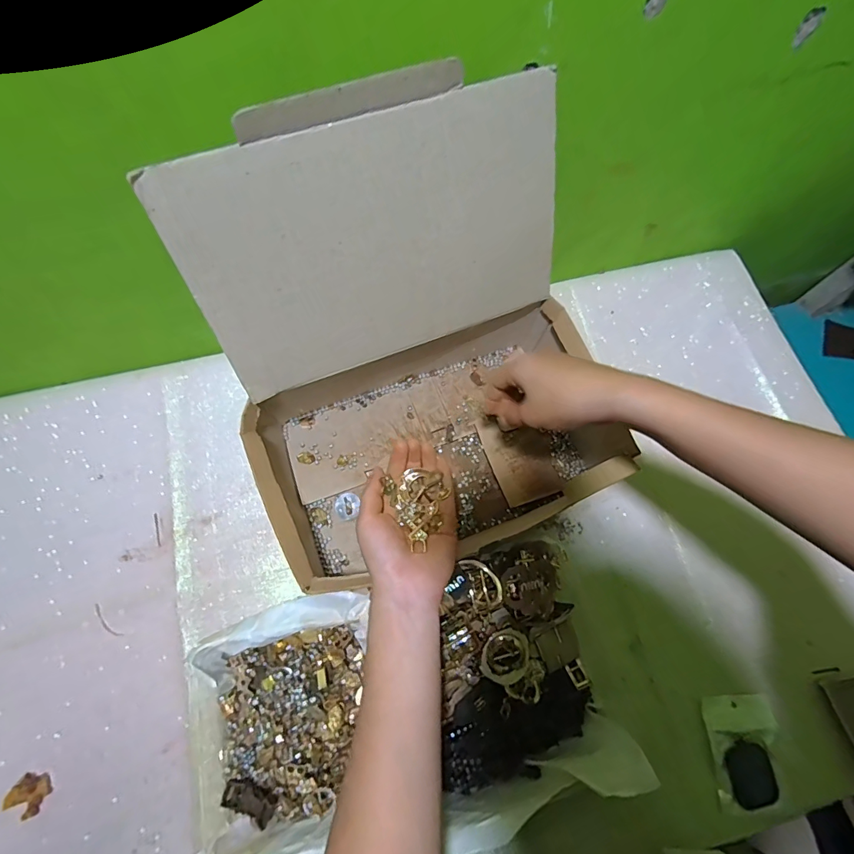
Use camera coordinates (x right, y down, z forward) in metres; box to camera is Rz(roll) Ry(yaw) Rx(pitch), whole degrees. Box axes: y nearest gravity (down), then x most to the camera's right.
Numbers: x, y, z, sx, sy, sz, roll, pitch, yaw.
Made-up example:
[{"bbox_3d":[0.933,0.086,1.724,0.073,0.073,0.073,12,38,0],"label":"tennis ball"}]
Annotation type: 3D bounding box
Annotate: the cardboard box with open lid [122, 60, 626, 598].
[{"bbox_3d":[-0.007,-0.051,0.382,0.329,0.269,0.297,-21,72,-9],"label":"cardboard box with open lid"}]

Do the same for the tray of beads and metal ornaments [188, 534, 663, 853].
[{"bbox_3d":[-0.017,0.242,0.390,0.366,0.080,0.204,-13,71,-7],"label":"tray of beads and metal ornaments"}]

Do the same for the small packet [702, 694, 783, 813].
[{"bbox_3d":[0.305,0.309,0.411,0.066,0.011,0.090,-2,70,-3],"label":"small packet"}]

